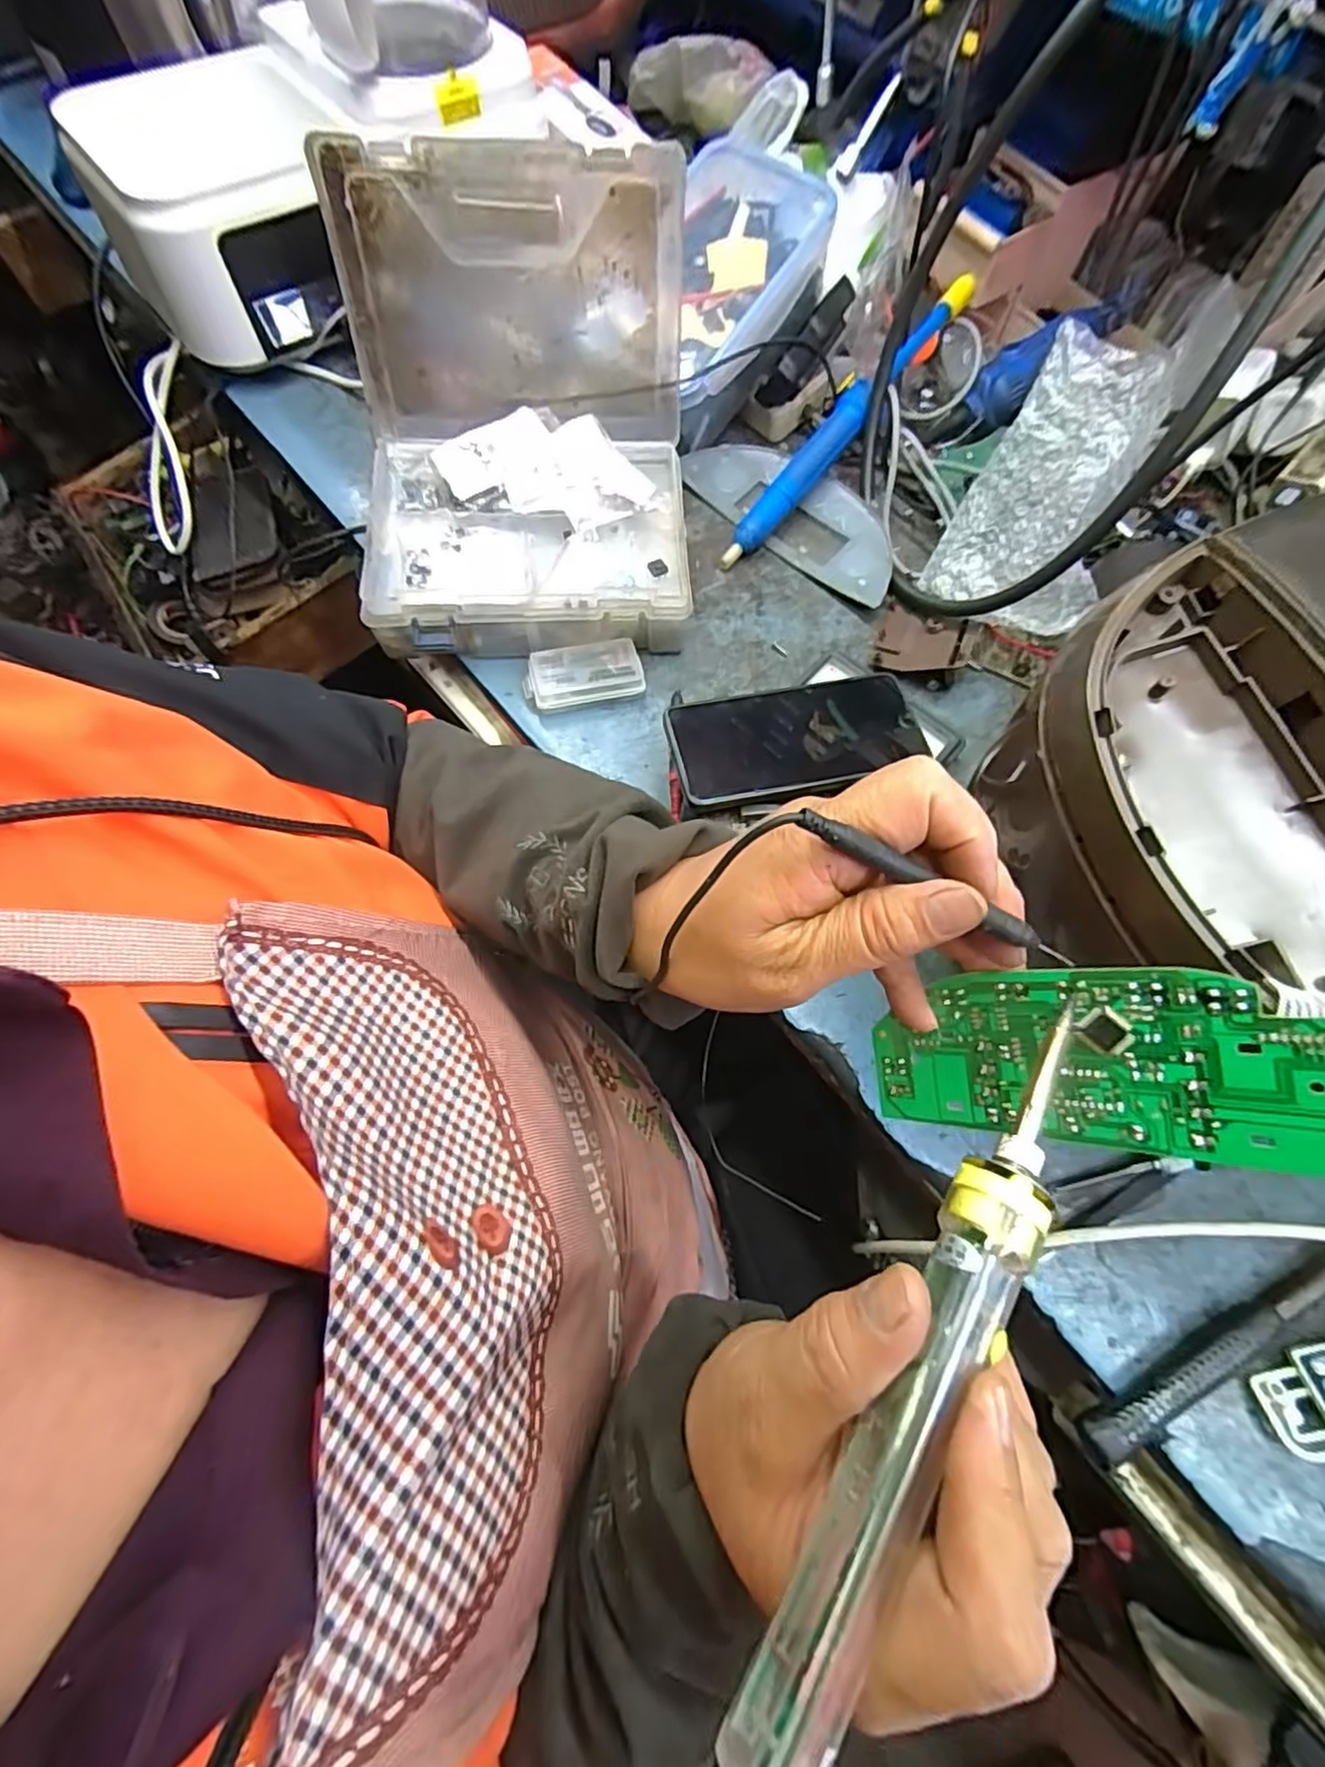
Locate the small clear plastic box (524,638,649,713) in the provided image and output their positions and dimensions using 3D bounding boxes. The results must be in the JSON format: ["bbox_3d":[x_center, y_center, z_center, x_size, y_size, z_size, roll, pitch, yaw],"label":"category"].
[{"bbox_3d":[-0.059,-0.154,0.492,0.085,0.022,0.042,-10,70,-6],"label":"small clear plastic box"}]

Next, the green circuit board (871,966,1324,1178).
[{"bbox_3d":[0.150,0.062,0.238,0.004,0.152,0.061,-3,86,-48],"label":"green circuit board"}]

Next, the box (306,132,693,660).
[{"bbox_3d":[-0.097,-0.318,0.455,0.227,0.170,0.239,-5,69,-4],"label":"box"}]

